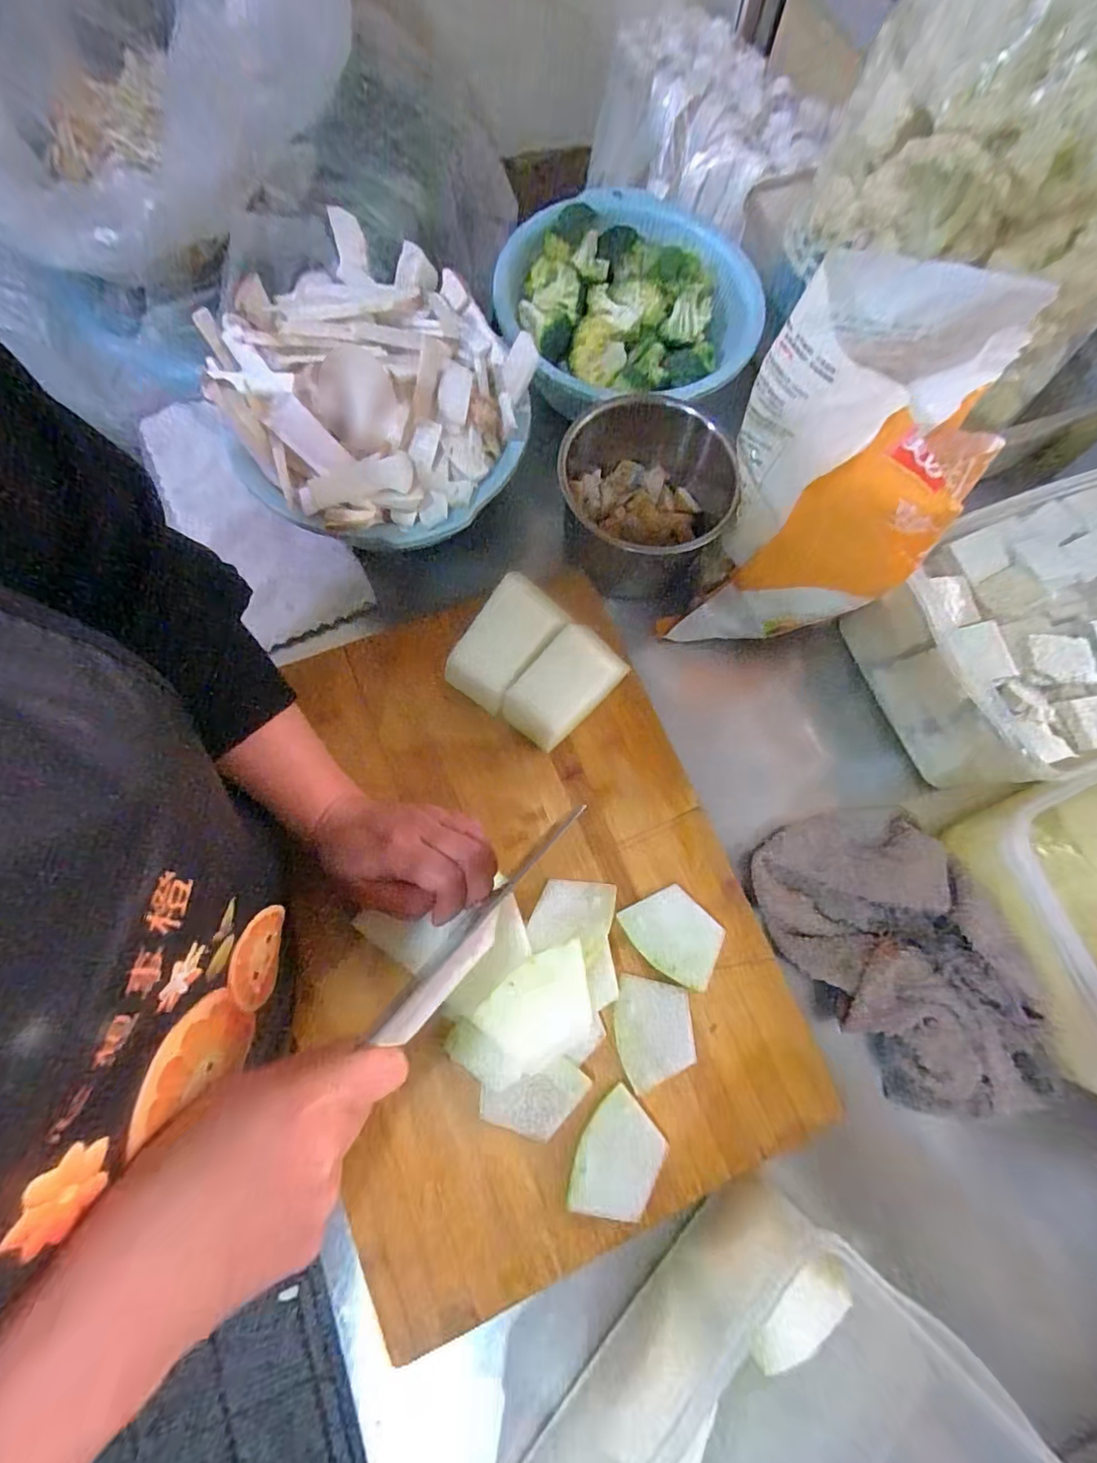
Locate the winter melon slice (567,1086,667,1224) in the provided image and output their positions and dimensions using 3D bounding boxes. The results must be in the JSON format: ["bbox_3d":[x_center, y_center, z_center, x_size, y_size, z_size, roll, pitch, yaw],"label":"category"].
[{"bbox_3d":[0.044,0.266,0.341,0.050,0.004,0.068,28,75,5],"label":"winter melon slice"}]

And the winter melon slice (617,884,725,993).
[{"bbox_3d":[0.088,0.141,0.383,0.069,0.009,0.050,42,77,8],"label":"winter melon slice"}]

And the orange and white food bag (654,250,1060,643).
[{"bbox_3d":[0.194,-0.154,0.370,0.168,0.214,0.106,1,75,-2],"label":"orange and white food bag"}]

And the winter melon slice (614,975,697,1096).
[{"bbox_3d":[0.070,0.198,0.364,0.051,0.005,0.064,-3,75,-3],"label":"winter melon slice"}]

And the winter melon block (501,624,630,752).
[{"bbox_3d":[0.011,-0.030,0.397,0.047,0.053,0.084,41,77,8],"label":"winter melon block"}]

